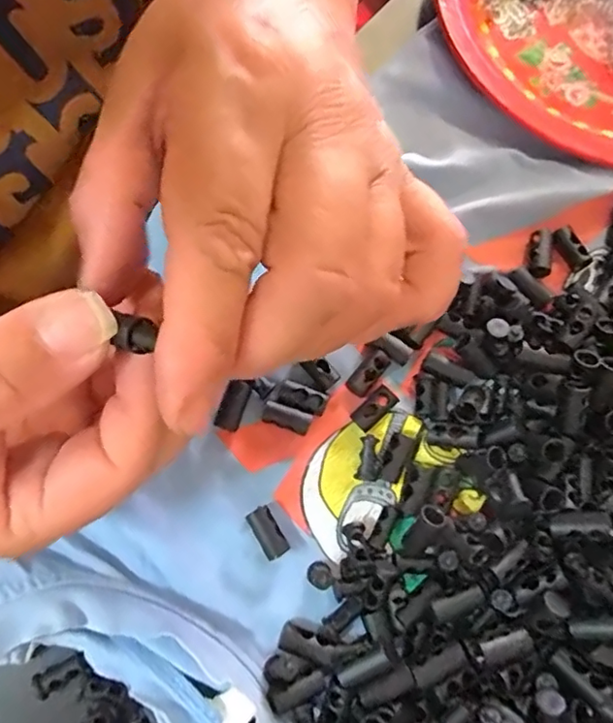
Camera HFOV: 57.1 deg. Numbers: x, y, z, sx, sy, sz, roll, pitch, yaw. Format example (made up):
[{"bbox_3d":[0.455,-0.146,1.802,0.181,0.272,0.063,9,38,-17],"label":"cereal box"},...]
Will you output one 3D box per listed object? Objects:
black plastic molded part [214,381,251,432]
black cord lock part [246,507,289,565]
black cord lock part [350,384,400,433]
[{"bbox_3d":[-0.027,0.017,0.209,0.009,0.005,0.018,20,76,2],"label":"black plastic molded part"},{"bbox_3d":[-0.014,0.061,0.200,0.009,0.006,0.019,-30,80,-9],"label":"black cord lock part"},{"bbox_3d":[0.026,0.018,0.211,0.017,0.007,0.009,-41,82,-11],"label":"black cord lock part"}]

